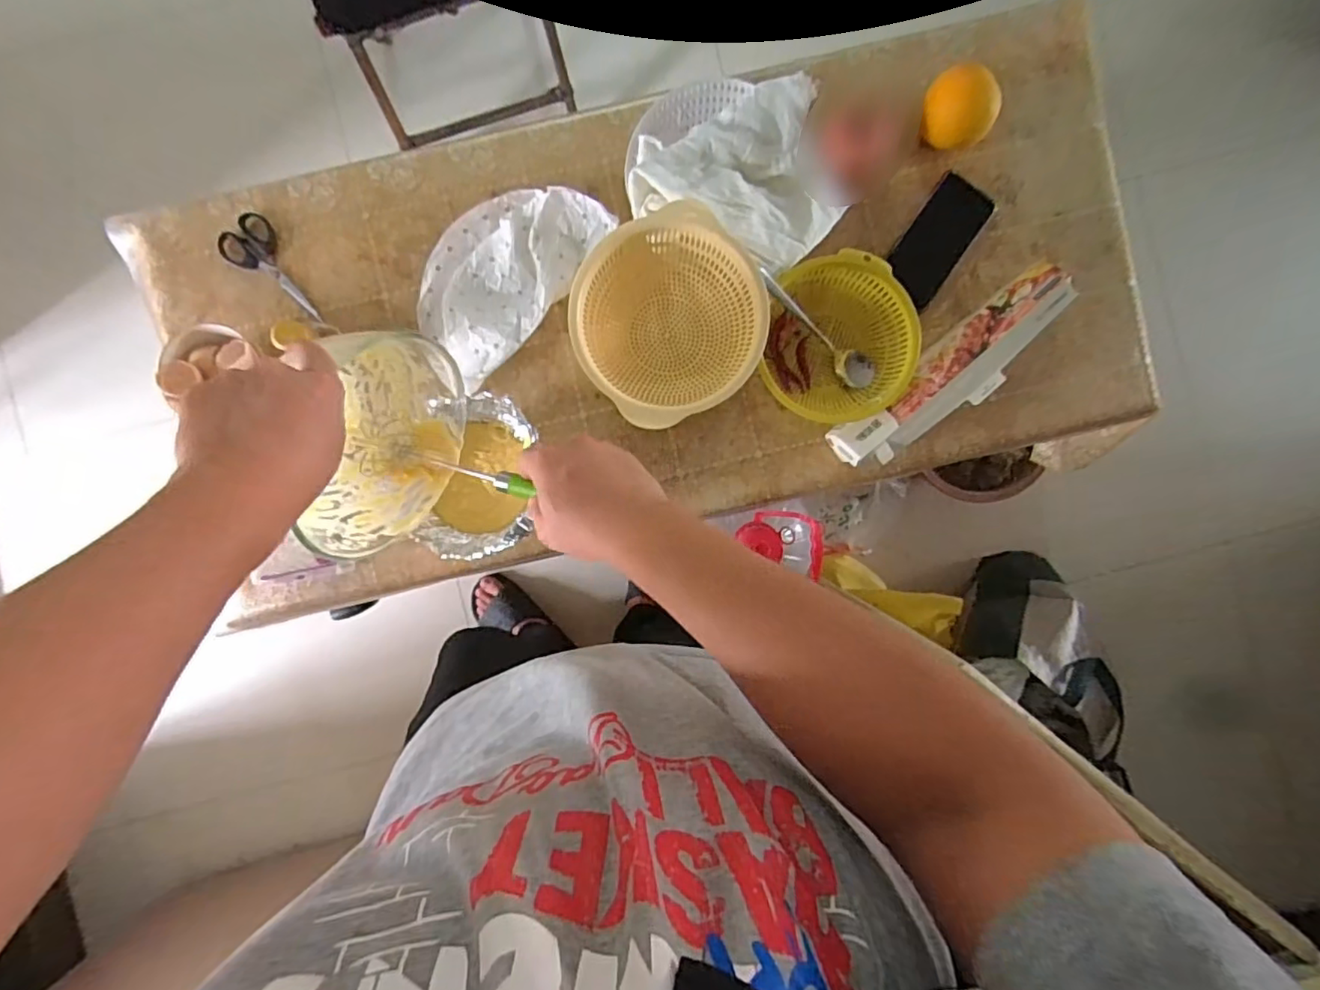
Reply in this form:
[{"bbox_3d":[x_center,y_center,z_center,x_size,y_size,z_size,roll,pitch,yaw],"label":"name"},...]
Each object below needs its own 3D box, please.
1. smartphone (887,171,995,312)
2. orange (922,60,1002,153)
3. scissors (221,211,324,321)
[{"bbox_3d":[0.340,-0.312,0.733,0.074,0.011,0.155,35,90,-1],"label":"smartphone"},{"bbox_3d":[0.340,-0.444,0.691,0.067,0.083,0.073,-21,91,-1],"label":"orange"},{"bbox_3d":[-0.469,-0.269,0.721,0.063,0.009,0.146,-36,91,0],"label":"scissors"}]

